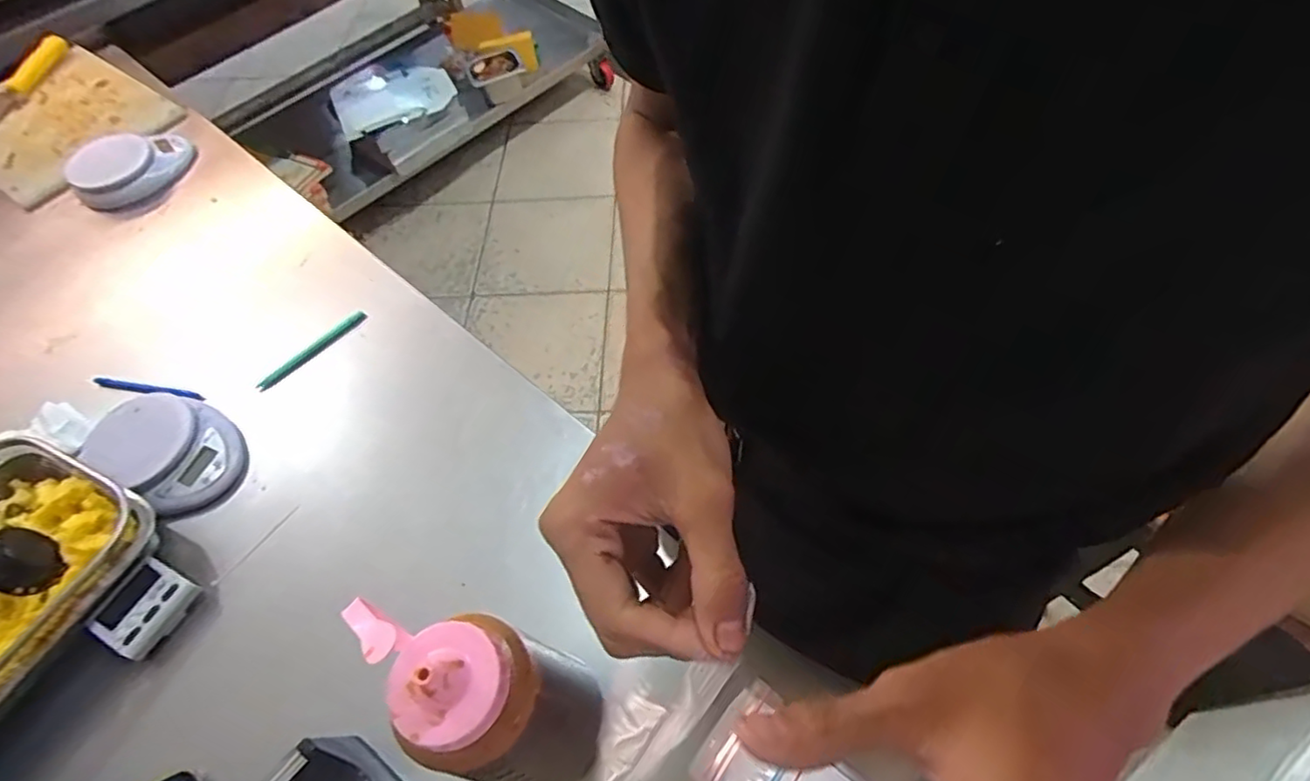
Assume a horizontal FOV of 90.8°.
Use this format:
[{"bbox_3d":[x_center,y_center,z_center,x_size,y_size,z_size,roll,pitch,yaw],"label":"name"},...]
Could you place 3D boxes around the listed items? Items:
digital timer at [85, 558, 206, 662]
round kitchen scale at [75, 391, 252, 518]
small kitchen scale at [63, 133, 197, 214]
[{"bbox_3d":[-0.440,0.190,0.562,0.056,0.034,0.071,19,61,16],"label":"digital timer"},{"bbox_3d":[-0.485,0.055,0.646,0.161,0.049,0.103,25,63,19],"label":"round kitchen scale"},{"bbox_3d":[-0.717,-0.312,0.886,0.150,0.061,0.136,-38,62,-18],"label":"small kitchen scale"}]

